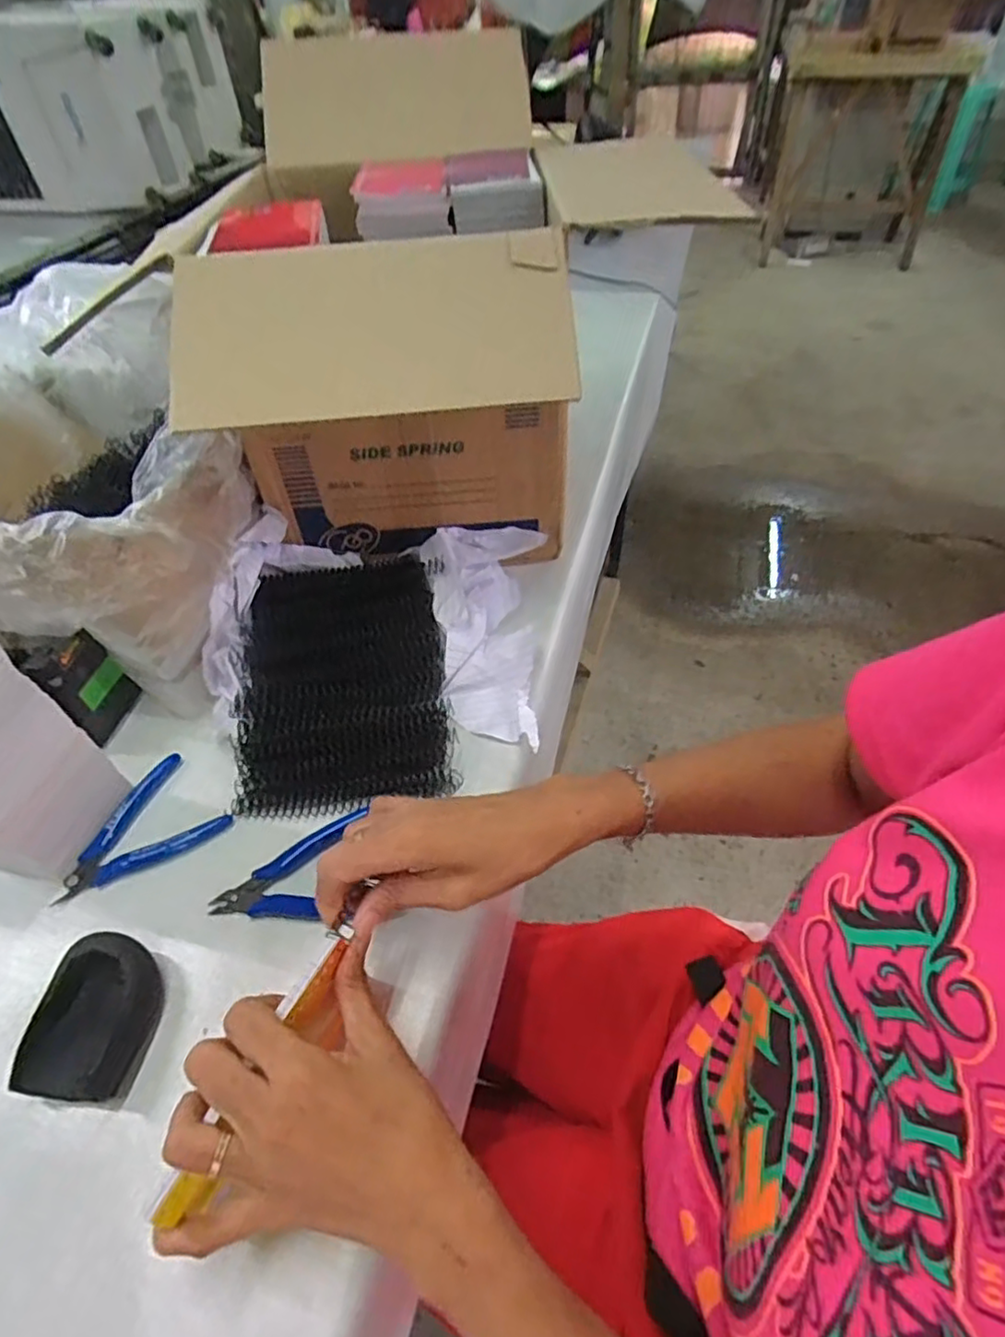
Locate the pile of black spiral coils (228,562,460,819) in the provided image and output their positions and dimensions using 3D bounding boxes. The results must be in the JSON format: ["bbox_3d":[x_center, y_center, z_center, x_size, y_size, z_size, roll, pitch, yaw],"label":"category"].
[{"bbox_3d":[-0.138,-0.003,0.561,0.165,0.053,0.261,-7,48,-6],"label":"pile of black spiral coils"}]

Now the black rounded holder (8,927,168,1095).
[{"bbox_3d":[-0.243,0.207,0.386,0.054,0.034,0.084,7,48,7],"label":"black rounded holder"}]

